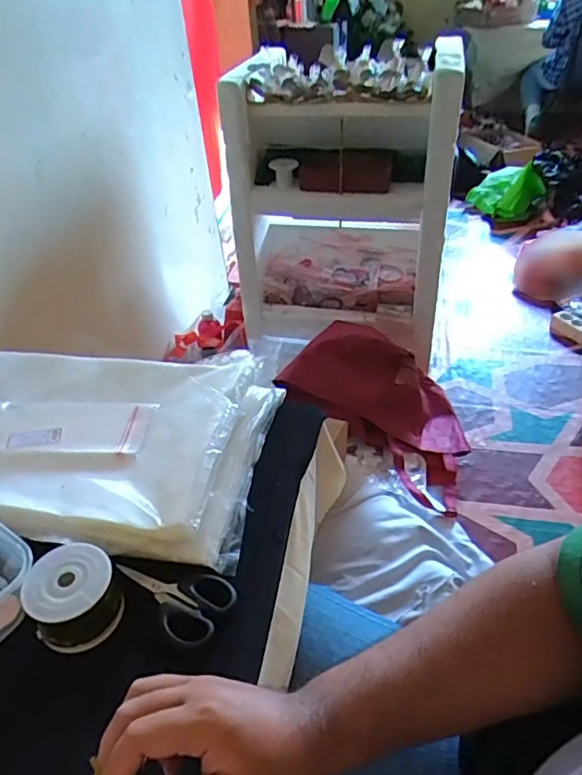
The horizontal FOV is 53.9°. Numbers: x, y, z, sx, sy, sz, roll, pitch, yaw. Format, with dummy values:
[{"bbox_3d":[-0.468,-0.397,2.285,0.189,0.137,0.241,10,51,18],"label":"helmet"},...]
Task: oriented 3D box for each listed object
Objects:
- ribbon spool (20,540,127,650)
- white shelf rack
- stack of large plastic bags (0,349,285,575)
[{"bbox_3d":[-0.173,0.169,0.459,0.063,0.054,0.067,-2,39,2],"label":"ribbon spool"},{"bbox_3d":[0.107,-0.406,1.319,0.483,0.585,0.231,7,40,13],"label":"white shelf rack"},{"bbox_3d":[-0.223,0.053,0.601,0.379,0.042,0.250,2,39,7],"label":"stack of large plastic bags"}]

